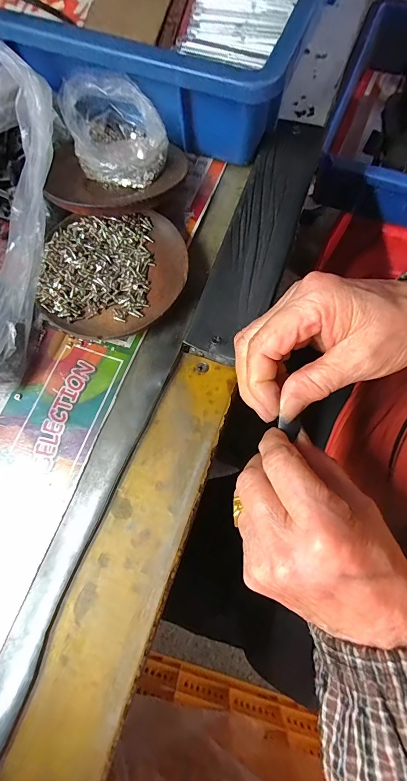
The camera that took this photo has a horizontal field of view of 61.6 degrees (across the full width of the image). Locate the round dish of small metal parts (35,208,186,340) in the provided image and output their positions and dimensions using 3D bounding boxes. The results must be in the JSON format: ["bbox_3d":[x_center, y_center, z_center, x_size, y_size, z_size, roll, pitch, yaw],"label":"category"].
[{"bbox_3d":[-0.066,-0.089,0.259,0.107,0.018,0.100,0,75,2],"label":"round dish of small metal parts"}]

